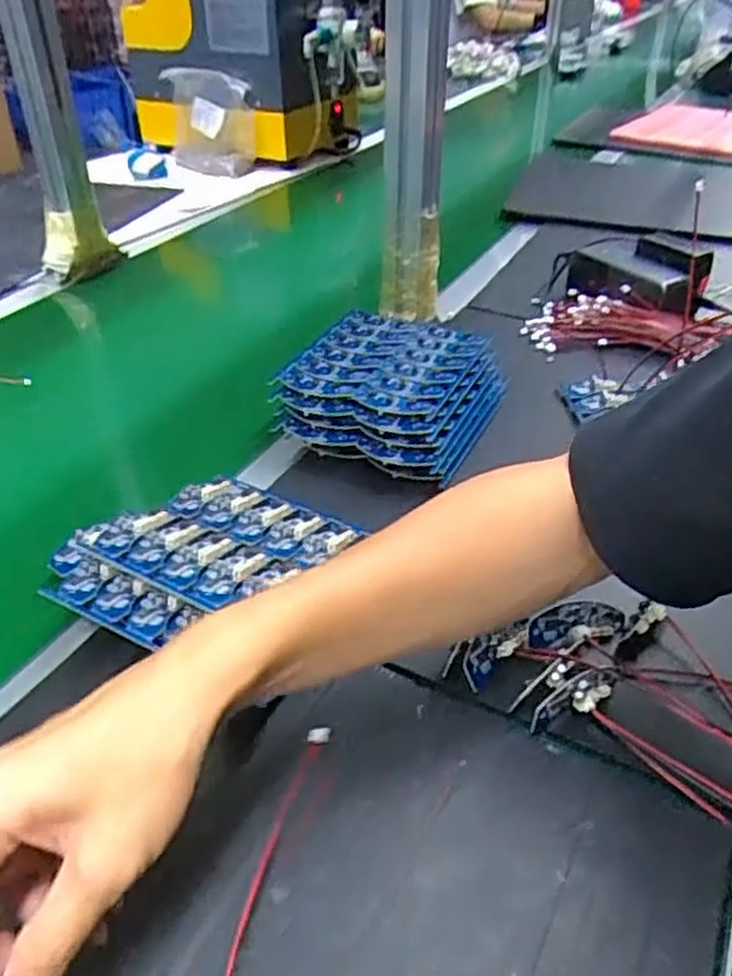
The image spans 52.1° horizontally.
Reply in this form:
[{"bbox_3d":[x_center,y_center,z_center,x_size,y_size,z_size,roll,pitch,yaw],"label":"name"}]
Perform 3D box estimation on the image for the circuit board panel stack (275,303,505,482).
[{"bbox_3d":[0.024,-0.078,0.637,0.164,0.056,0.174,18,41,23],"label":"circuit board panel stack"}]

